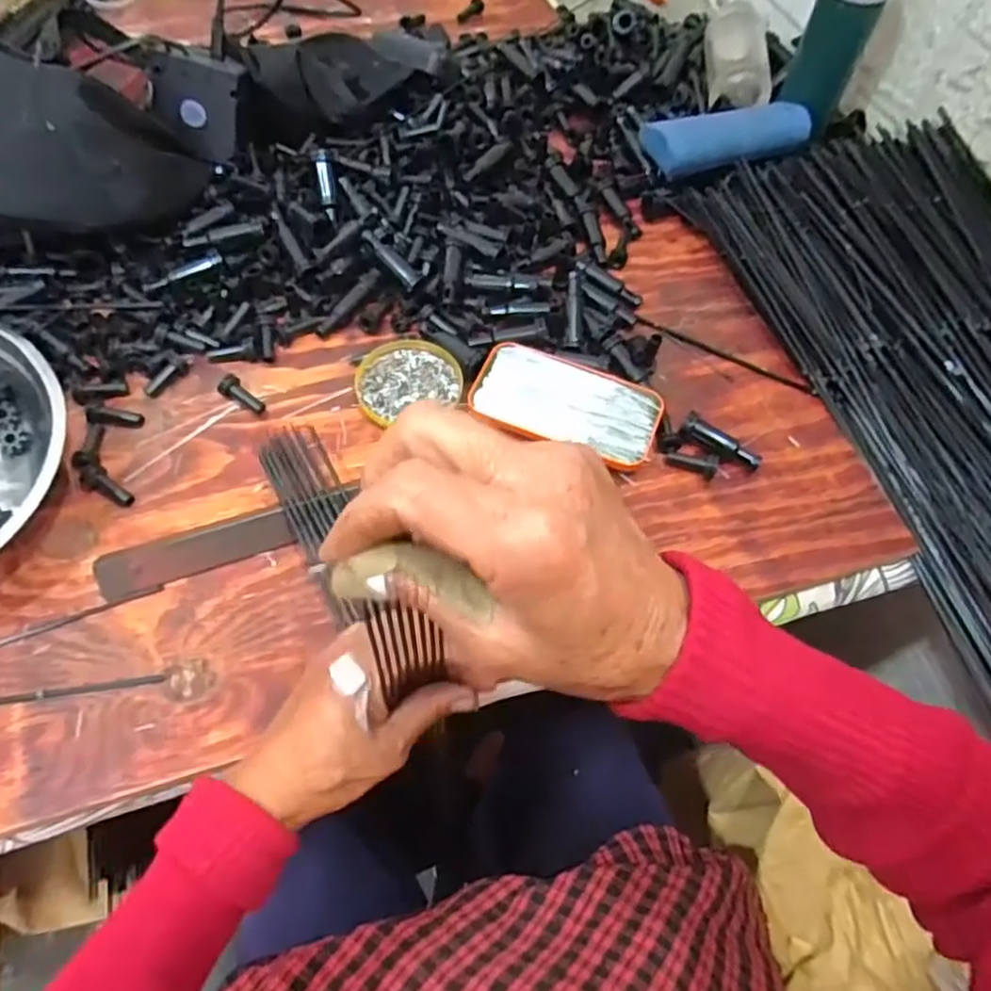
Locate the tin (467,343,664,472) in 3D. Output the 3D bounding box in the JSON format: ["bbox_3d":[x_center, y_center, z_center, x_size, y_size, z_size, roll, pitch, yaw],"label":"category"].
[{"bbox_3d":[0.057,-0.073,0.556,0.144,0.018,0.082,22,61,8],"label":"tin"}]

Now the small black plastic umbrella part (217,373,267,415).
[{"bbox_3d":[-0.197,-0.079,0.546,0.039,0.015,0.016,31,62,13],"label":"small black plastic umbrella part"}]

